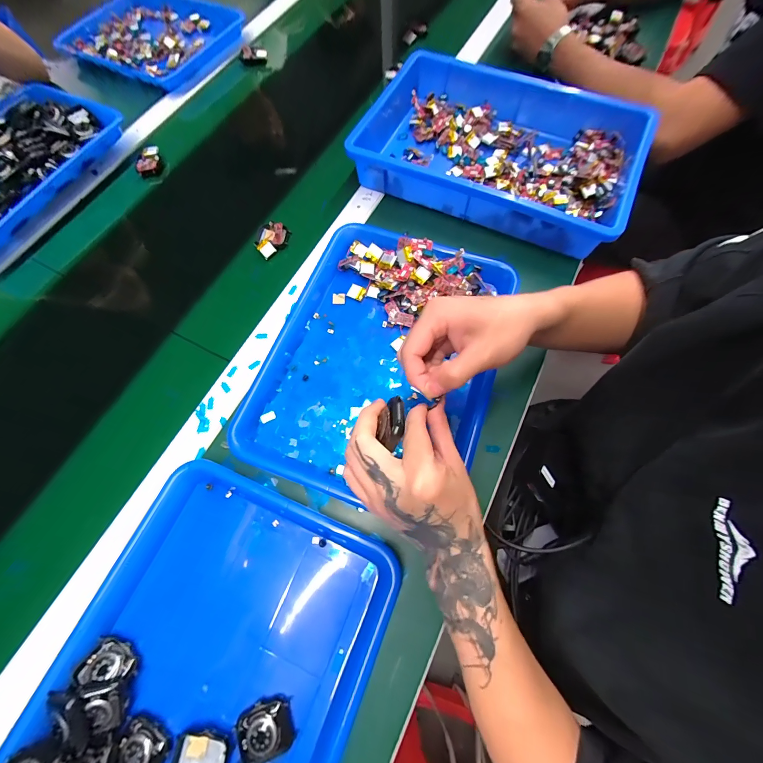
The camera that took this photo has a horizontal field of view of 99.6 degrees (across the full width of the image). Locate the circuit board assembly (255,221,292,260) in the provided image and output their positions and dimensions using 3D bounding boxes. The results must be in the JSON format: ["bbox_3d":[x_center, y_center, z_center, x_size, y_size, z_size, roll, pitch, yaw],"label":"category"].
[{"bbox_3d":[-0.159,-0.204,0.462,0.048,0.018,0.054,8,71,3],"label":"circuit board assembly"}]

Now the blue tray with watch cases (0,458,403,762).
[{"bbox_3d":[-0.155,0.267,0.280,0.262,0.039,0.334,22,72,8],"label":"blue tray with watch cases"}]

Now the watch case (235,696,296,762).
[{"bbox_3d":[-0.098,0.294,0.271,0.044,0.012,0.038,-20,72,-7],"label":"watch case"}]

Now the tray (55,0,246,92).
[{"bbox_3d":[-0.459,-0.691,0.646,0.309,0.039,0.244,27,74,10],"label":"tray"}]

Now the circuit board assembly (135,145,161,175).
[{"bbox_3d":[-0.384,-0.363,0.528,0.037,0.017,0.042,-13,71,-4],"label":"circuit board assembly"}]

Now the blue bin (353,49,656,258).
[{"bbox_3d":[0.159,-0.346,0.486,0.395,0.079,0.251,25,72,9],"label":"blue bin"}]

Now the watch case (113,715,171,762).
[{"bbox_3d":[-0.199,0.307,0.265,0.040,0.009,0.036,29,73,10],"label":"watch case"}]

